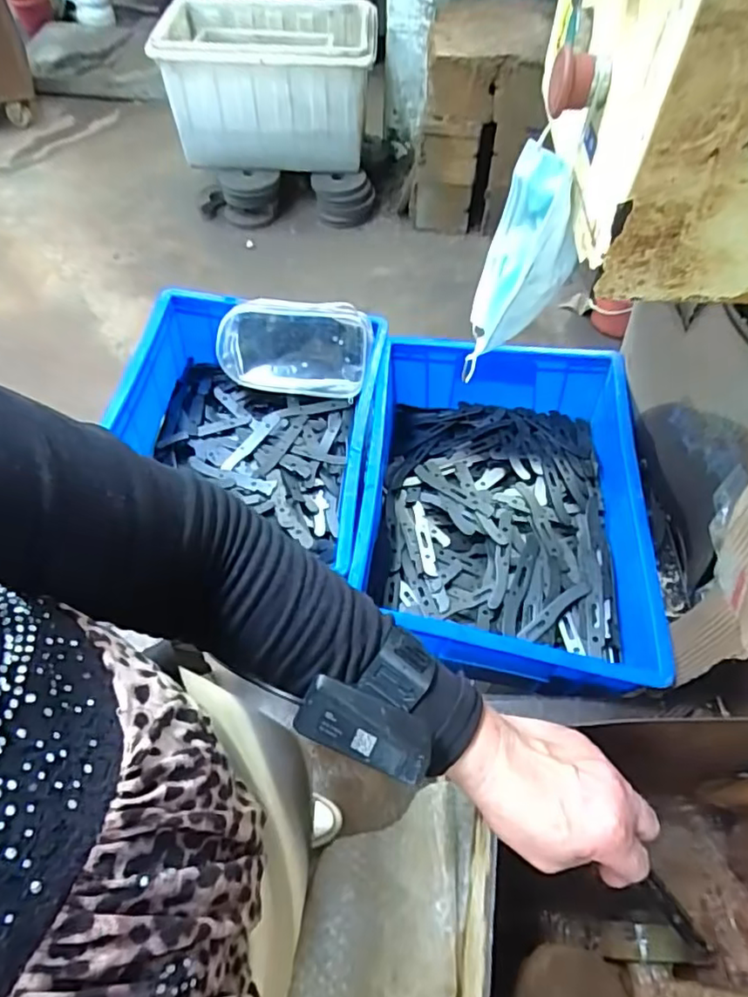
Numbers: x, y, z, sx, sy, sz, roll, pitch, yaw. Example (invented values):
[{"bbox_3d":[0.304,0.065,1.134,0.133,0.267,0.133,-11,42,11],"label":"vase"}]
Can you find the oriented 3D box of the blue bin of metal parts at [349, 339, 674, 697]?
[{"bbox_3d":[0.146,0.002,0.685,0.306,0.118,0.410,8,58,4],"label":"blue bin of metal parts"}]

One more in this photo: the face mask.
[{"bbox_3d":[0.125,-0.197,0.491,0.068,0.158,0.104,9,58,5],"label":"face mask"}]

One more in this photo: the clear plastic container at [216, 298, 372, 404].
[{"bbox_3d":[-0.103,-0.200,0.780,0.193,0.115,0.050,5,30,1],"label":"clear plastic container"}]

